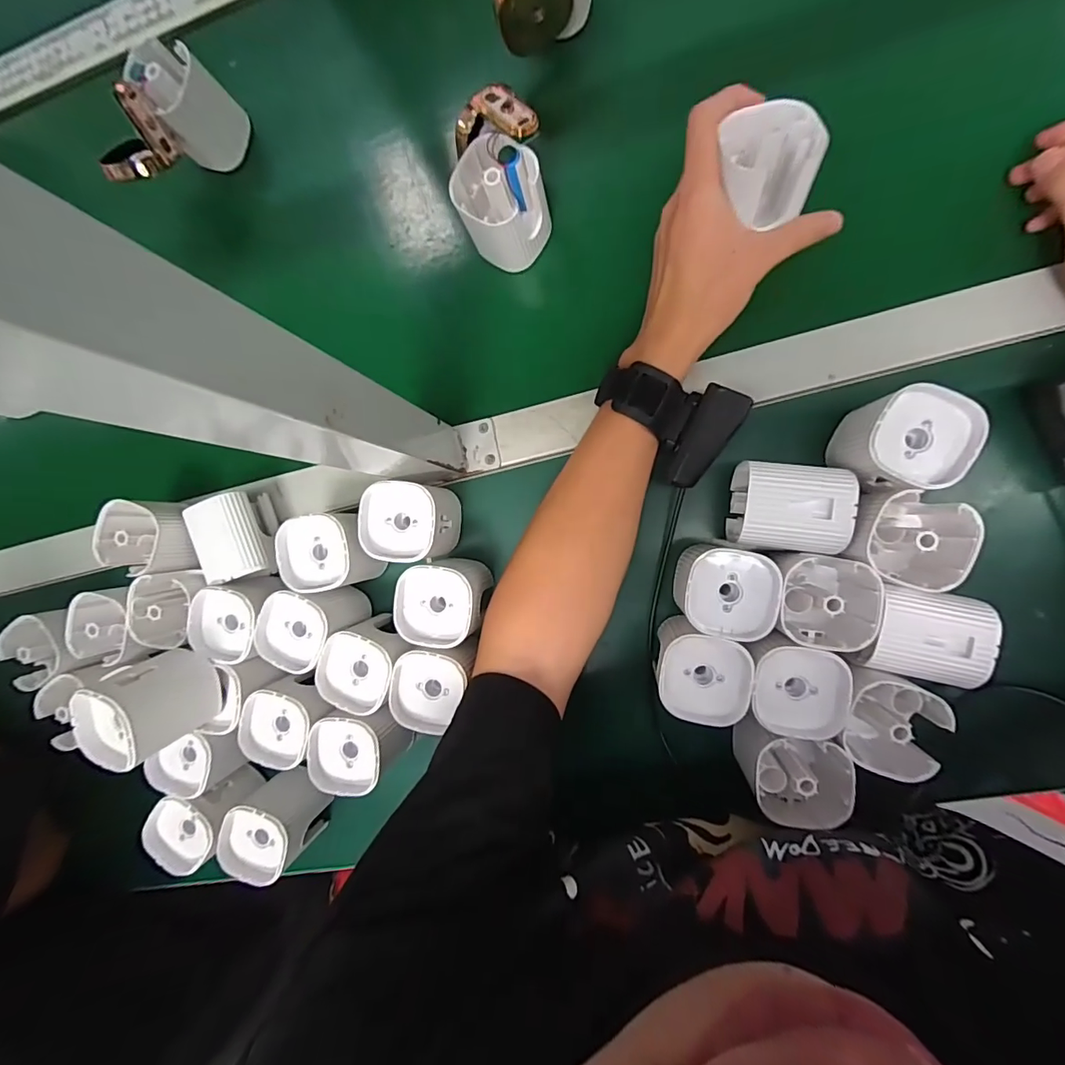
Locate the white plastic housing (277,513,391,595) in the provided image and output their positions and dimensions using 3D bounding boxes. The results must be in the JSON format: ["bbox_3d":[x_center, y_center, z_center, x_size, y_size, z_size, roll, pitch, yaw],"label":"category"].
[{"bbox_3d":[-0.147,0.014,0.369,0.058,0.062,0.056,-6,90,8],"label":"white plastic housing"}]

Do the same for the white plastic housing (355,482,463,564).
[{"bbox_3d":[-0.087,-0.007,0.357,0.057,0.063,0.053,3,91,8],"label":"white plastic housing"}]

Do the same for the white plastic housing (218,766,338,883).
[{"bbox_3d":[-0.198,0.225,0.382,0.059,0.058,0.062,3,91,8],"label":"white plastic housing"}]

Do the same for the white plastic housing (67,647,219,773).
[{"bbox_3d":[-0.265,0.120,0.331,0.071,0.069,0.060,-23,88,8],"label":"white plastic housing"}]

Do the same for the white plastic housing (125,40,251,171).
[{"bbox_3d":[-0.268,-0.336,0.386,0.057,0.065,0.045,-38,86,7],"label":"white plastic housing"}]

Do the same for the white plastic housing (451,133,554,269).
[{"bbox_3d":[-0.022,-0.228,0.343,0.054,0.060,0.056,0,91,8],"label":"white plastic housing"}]

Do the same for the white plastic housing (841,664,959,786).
[{"bbox_3d":[0.215,0.115,0.307,0.051,0.052,0.057,19,93,7],"label":"white plastic housing"}]

